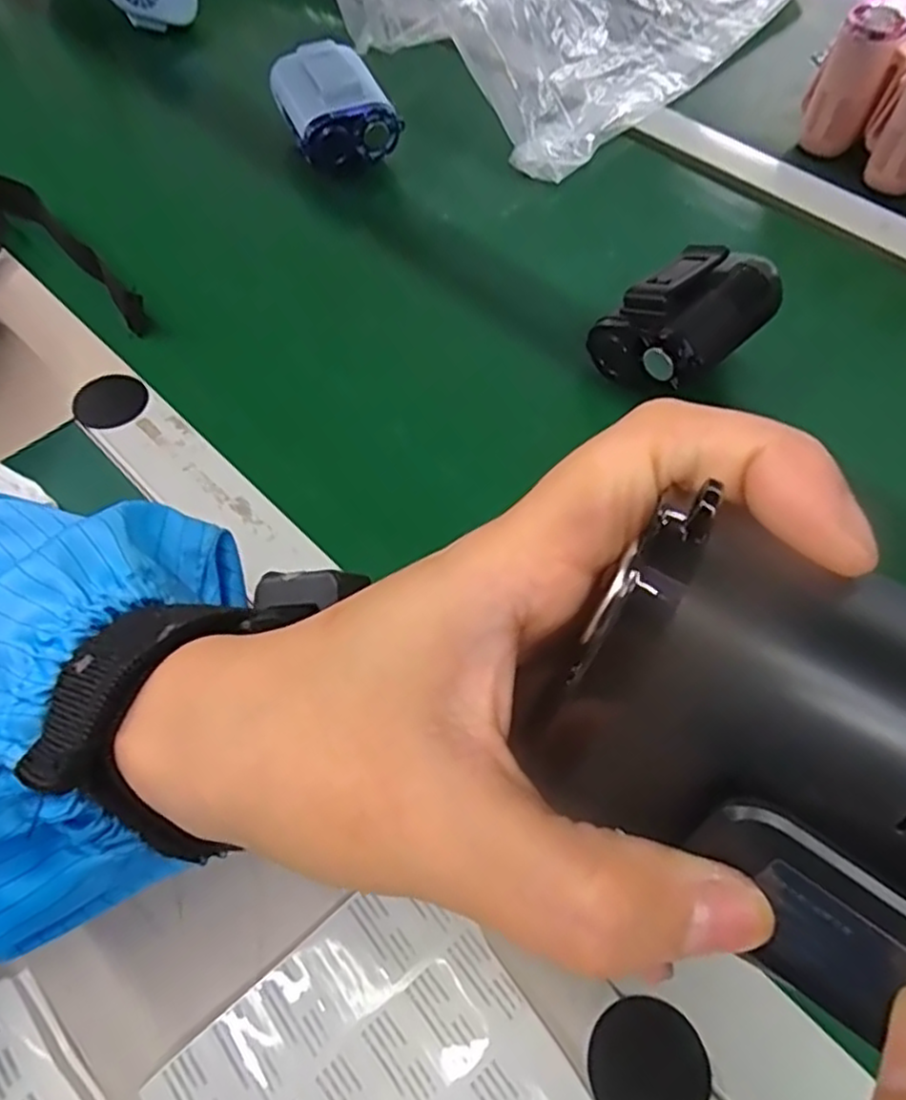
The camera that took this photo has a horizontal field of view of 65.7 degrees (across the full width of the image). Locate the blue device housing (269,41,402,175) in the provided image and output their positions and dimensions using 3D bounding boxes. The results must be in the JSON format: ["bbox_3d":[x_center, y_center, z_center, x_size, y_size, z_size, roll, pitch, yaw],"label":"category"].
[{"bbox_3d":[-0.082,-0.302,0.488,0.076,0.051,0.067,-25,60,-15],"label":"blue device housing"}]

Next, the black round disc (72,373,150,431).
[{"bbox_3d":[-0.180,-0.077,0.370,0.036,0.006,0.035,0,57,1],"label":"black round disc"}]

